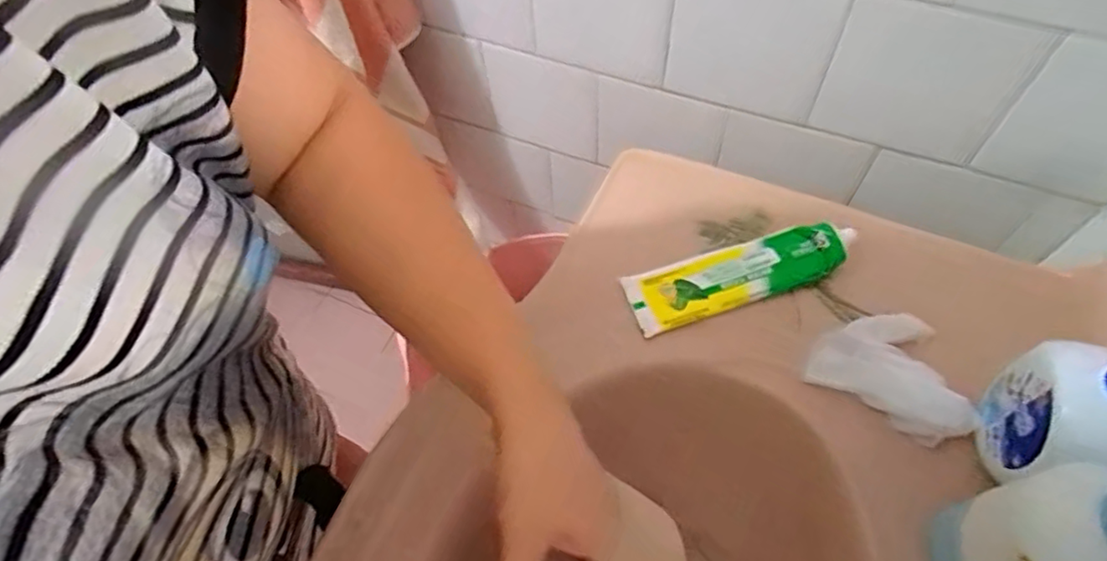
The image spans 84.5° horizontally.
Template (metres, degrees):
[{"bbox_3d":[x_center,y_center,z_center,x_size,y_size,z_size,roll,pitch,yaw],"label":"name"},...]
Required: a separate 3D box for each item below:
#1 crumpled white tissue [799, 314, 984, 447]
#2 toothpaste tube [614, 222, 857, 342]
[{"bbox_3d":[0.264,0.065,0.464,0.112,0.033,0.087,29,65,20],"label":"crumpled white tissue"},{"bbox_3d":[0.158,-0.008,0.514,0.195,0.029,0.057,-18,59,-7],"label":"toothpaste tube"}]

